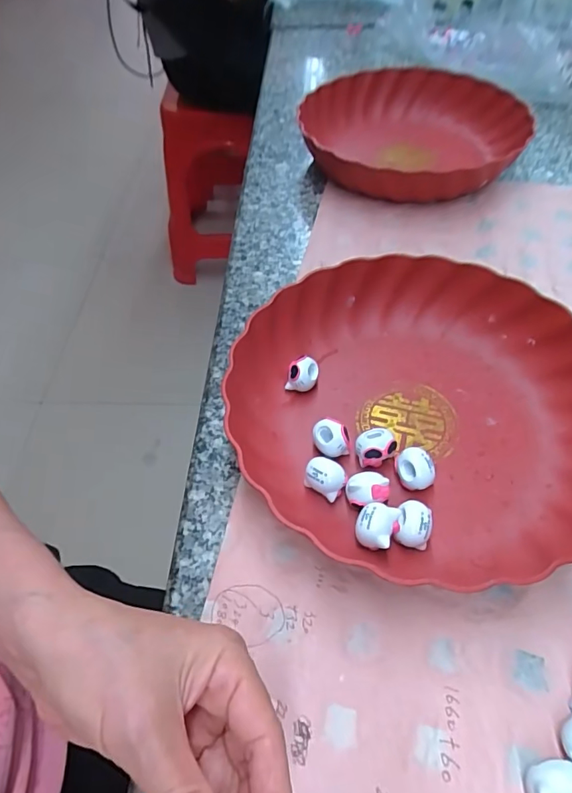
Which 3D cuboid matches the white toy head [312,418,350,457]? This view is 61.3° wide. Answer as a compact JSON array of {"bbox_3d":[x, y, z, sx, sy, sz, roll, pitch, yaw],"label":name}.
[{"bbox_3d":[0.030,0.030,0.323,0.022,0.024,0.021,-6,53,-2],"label":"white toy head"}]

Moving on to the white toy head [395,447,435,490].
[{"bbox_3d":[0.082,0.047,0.307,0.025,0.022,0.021,18,56,16],"label":"white toy head"}]

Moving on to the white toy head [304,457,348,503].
[{"bbox_3d":[0.026,0.052,0.307,0.024,0.021,0.021,31,60,23],"label":"white toy head"}]

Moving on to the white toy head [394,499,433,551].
[{"bbox_3d":[0.075,0.077,0.287,0.020,0.021,0.024,13,55,12],"label":"white toy head"}]

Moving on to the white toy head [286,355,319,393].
[{"bbox_3d":[0.012,-0.016,0.354,0.021,0.026,0.020,12,55,12],"label":"white toy head"}]

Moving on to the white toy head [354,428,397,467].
[{"bbox_3d":[0.059,0.034,0.318,0.025,0.023,0.019,-6,53,-2],"label":"white toy head"}]

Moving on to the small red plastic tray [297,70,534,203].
[{"bbox_3d":[0.142,-0.294,0.539,0.232,0.053,0.212,-5,53,-1],"label":"small red plastic tray"}]

